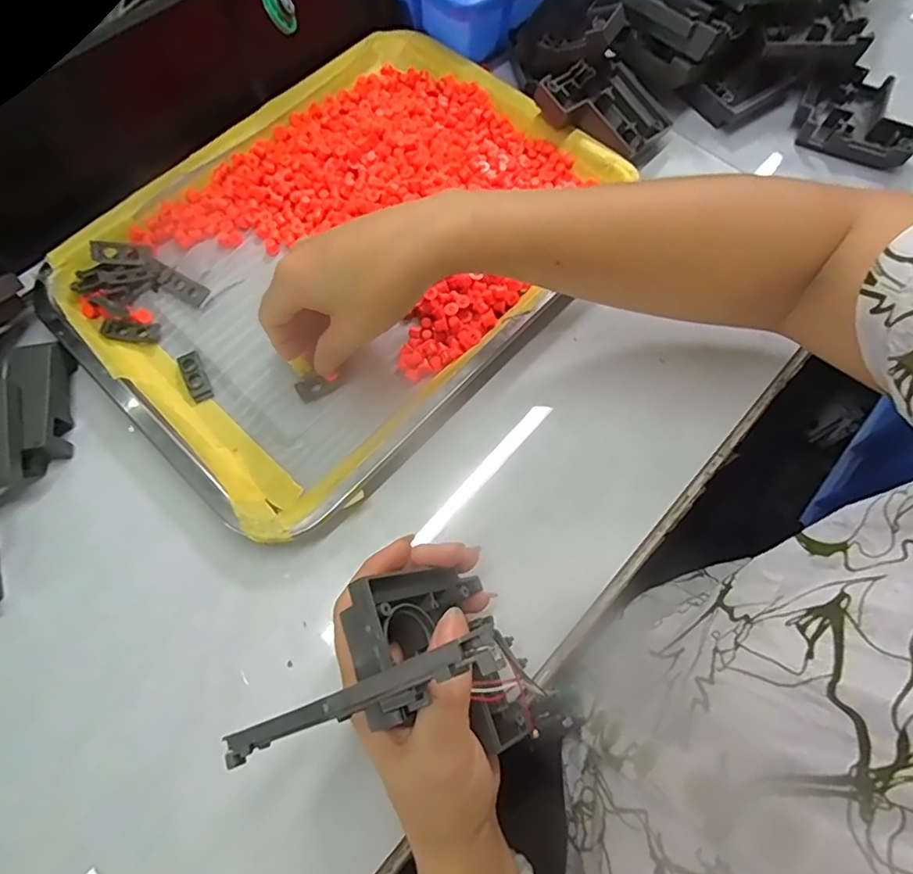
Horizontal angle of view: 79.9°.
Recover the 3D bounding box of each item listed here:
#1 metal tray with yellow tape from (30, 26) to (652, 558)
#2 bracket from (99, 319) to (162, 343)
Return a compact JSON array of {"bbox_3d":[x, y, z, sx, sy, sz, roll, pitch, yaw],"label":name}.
[{"bbox_3d":[-0.070,-0.130,0.362,0.261,0.022,0.343,42,76,11],"label":"metal tray with yellow tape"},{"bbox_3d":[-0.210,-0.068,0.351,0.038,0.004,0.014,2,72,-1],"label":"bracket"}]

